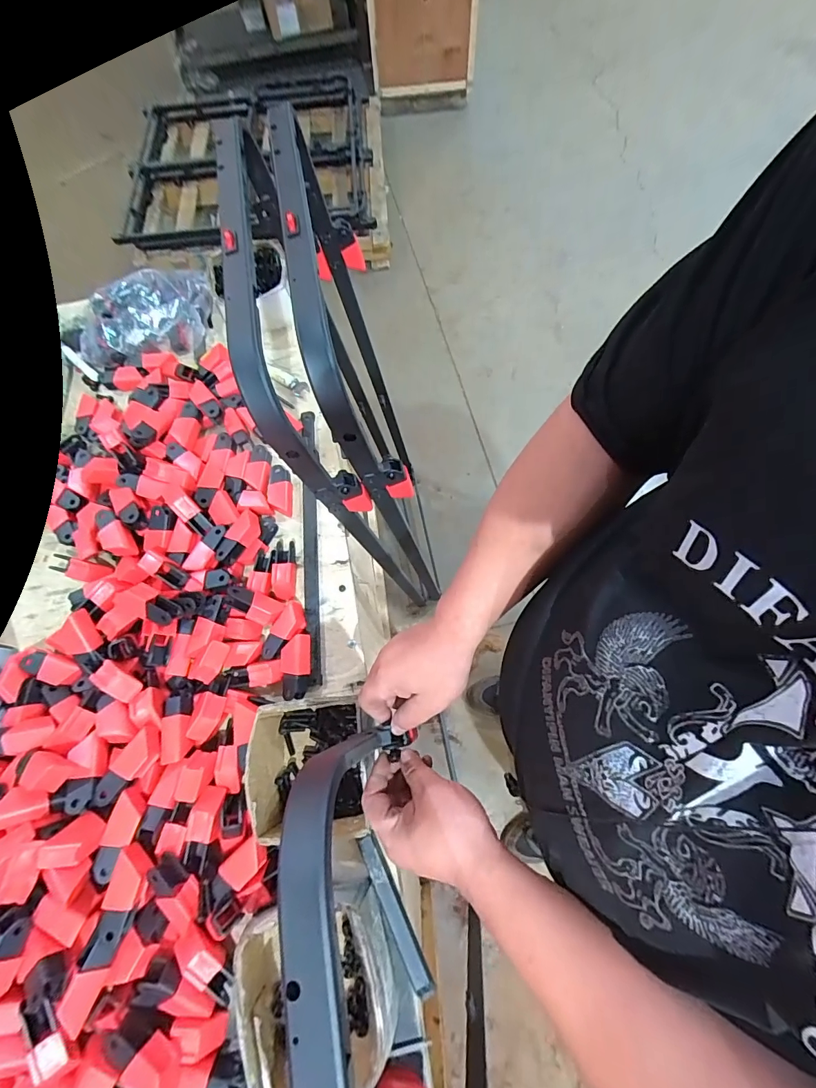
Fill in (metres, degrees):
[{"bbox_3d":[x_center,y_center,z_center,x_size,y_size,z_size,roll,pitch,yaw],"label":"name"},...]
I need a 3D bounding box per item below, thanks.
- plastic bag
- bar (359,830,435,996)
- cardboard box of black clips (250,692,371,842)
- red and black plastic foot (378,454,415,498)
[{"bbox_3d":[-0.536,-0.467,0.850,0.274,0.051,0.197,-18,70,-5],"label":"plastic bag"},{"bbox_3d":[-0.015,0.420,0.476,0.021,0.016,0.158,-25,71,-7],"label":"bar"},{"bbox_3d":[-0.118,0.268,0.514,0.134,0.084,0.144,-7,69,-1],"label":"cardboard box of black clips"},{"bbox_3d":[-0.015,-0.091,0.579,0.041,0.076,0.025,-11,70,-2],"label":"red and black plastic foot"}]

